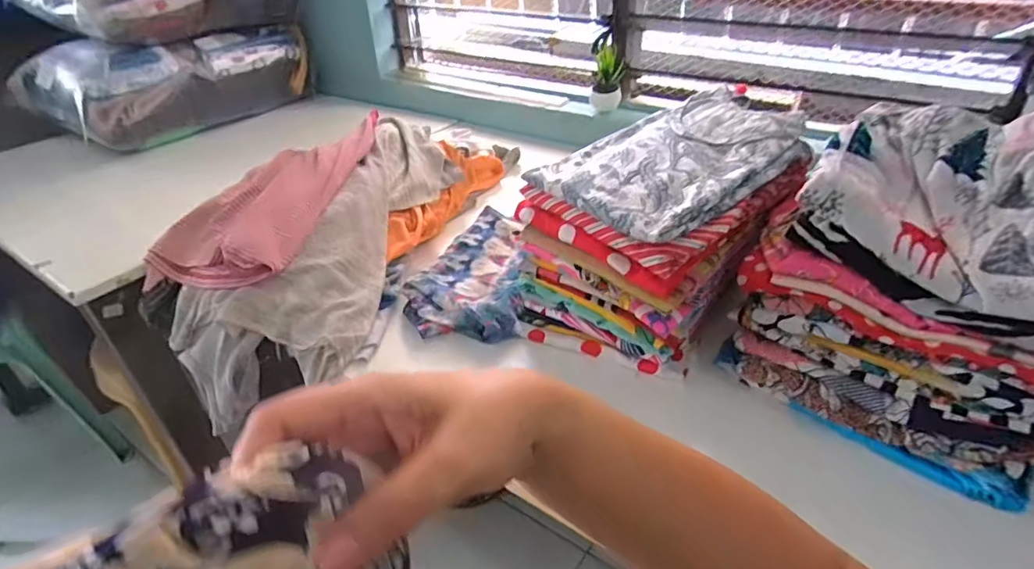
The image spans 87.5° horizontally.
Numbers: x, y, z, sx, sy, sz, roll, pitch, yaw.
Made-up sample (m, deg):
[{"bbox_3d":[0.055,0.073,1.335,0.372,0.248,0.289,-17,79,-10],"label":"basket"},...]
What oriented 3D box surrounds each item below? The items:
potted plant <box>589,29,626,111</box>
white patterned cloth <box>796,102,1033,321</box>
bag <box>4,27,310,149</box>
[{"bbox_3d":[0.165,-0.385,0.985,0.058,0.127,0.050,3,36,8],"label":"potted plant"},{"bbox_3d":[0.364,-0.077,0.414,0.224,0.052,0.177,28,74,35],"label":"white patterned cloth"},{"bbox_3d":[-0.796,-0.481,1.243,0.379,0.174,0.494,19,41,28],"label":"bag"}]

